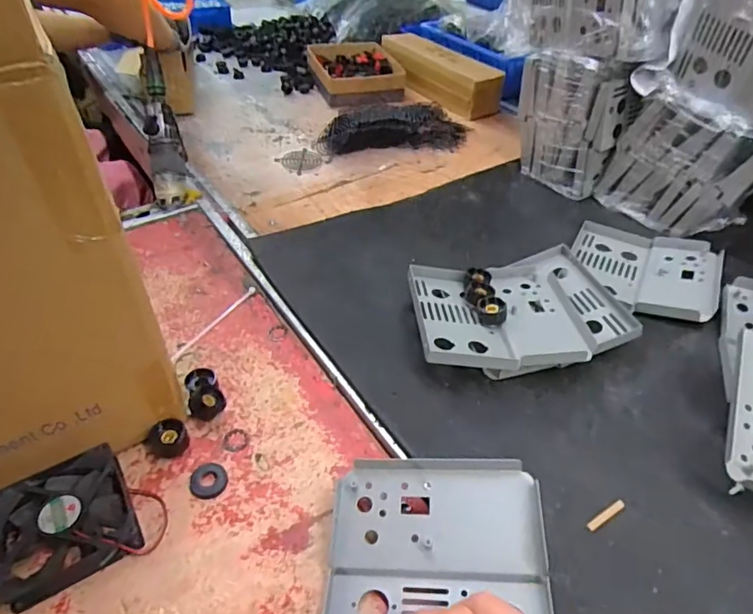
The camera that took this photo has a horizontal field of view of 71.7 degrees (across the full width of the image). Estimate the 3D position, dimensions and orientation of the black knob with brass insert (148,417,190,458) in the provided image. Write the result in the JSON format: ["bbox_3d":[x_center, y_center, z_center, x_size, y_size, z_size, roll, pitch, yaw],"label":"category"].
[{"bbox_3d":[-0.184,0.117,0.462,0.032,0.026,0.028,-30,51,-30],"label":"black knob with brass insert"}]

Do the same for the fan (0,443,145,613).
[{"bbox_3d":[-0.247,0.166,0.404,0.100,0.027,0.094,-23,48,-25],"label":"fan"}]

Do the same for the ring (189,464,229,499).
[{"bbox_3d":[-0.143,0.147,0.443,0.032,0.004,0.030,1,42,-1],"label":"ring"}]

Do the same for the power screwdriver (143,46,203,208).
[{"bbox_3d":[-0.297,-0.253,0.735,0.054,0.222,0.045,-9,6,-6],"label":"power screwdriver"}]

